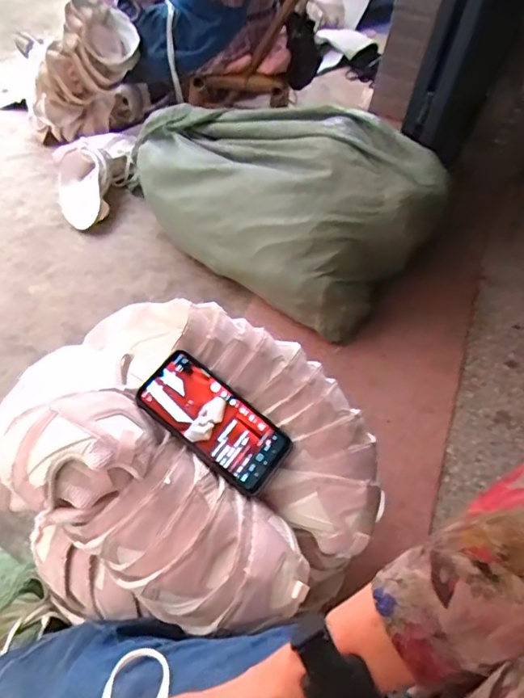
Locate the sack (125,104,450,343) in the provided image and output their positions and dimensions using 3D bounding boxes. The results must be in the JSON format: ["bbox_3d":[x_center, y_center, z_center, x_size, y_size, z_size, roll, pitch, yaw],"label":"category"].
[{"bbox_3d":[0.027,-0.378,1.232,0.677,0.294,0.385,34,54,19],"label":"sack"}]

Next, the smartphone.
[{"bbox_3d":[-0.050,0.078,0.573,0.165,0.012,0.081,38,65,0],"label":"smartphone"}]

